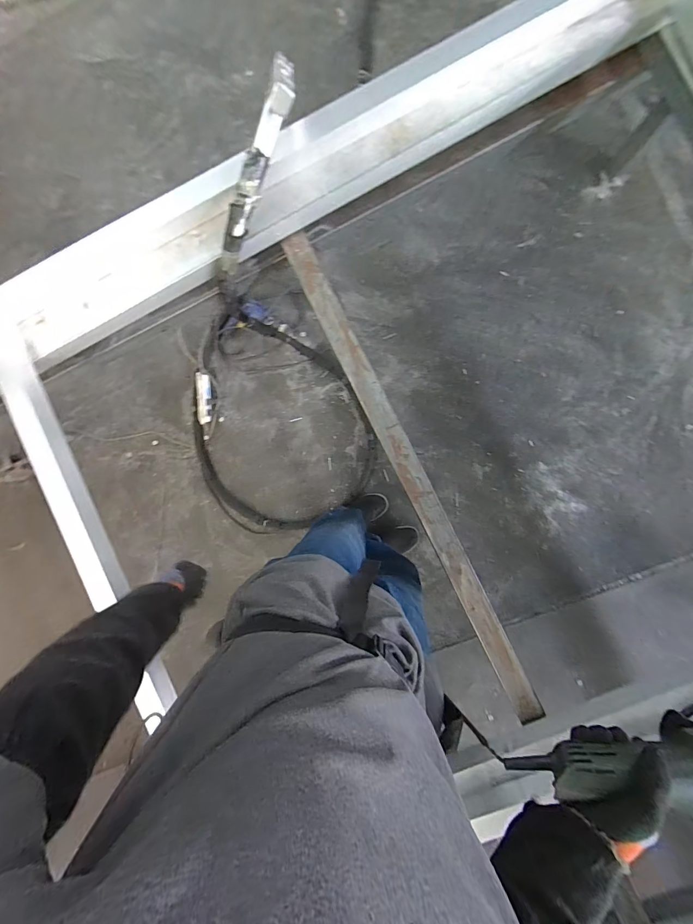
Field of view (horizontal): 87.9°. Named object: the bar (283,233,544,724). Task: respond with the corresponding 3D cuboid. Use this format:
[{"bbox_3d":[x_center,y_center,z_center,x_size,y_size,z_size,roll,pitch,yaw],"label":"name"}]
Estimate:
[{"bbox_3d":[0.142,0.030,0.815,0.056,0.019,1.182,-27,89,14],"label":"bar"}]

